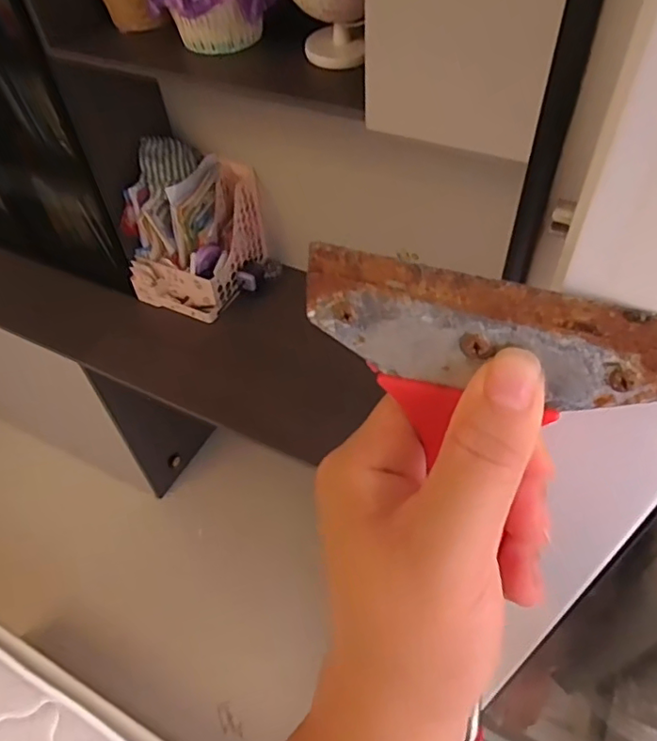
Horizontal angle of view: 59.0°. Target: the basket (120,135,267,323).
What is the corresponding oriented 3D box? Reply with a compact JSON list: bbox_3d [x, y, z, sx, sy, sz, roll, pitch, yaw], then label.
[{"bbox_3d":[-0.348,-0.371,1.511,0.280,0.346,0.273,15,52,13],"label":"basket"}]

